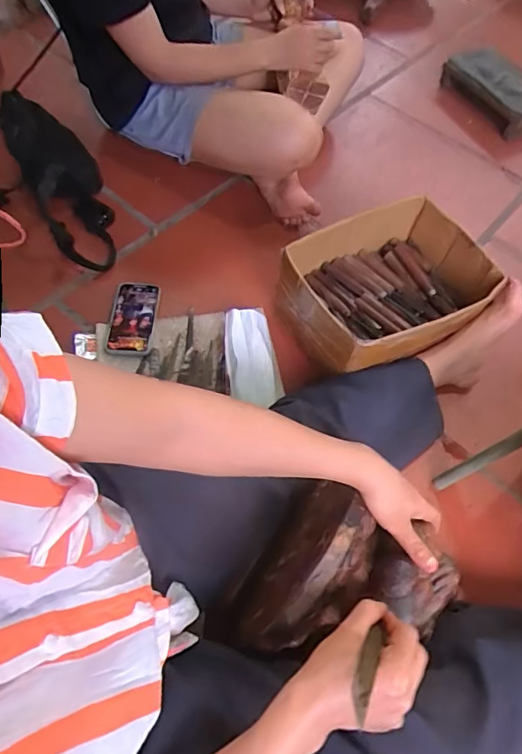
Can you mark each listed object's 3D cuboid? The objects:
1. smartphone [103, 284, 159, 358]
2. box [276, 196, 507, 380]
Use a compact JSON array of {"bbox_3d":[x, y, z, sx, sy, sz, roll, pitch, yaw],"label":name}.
[{"bbox_3d":[-0.232,-0.107,0.883,0.082,0.016,0.167,3,60,-4],"label":"smartphone"},{"bbox_3d":[0.217,-0.151,0.843,0.322,0.113,0.243,-23,65,-18],"label":"box"}]

